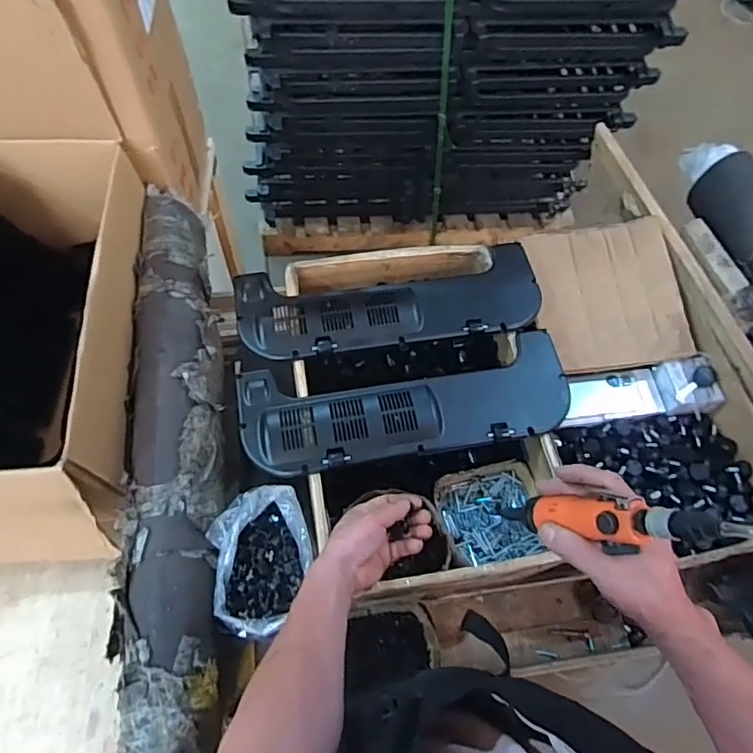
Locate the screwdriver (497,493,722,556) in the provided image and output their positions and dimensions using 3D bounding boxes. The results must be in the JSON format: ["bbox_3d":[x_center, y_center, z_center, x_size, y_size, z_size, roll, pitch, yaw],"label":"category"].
[{"bbox_3d":[0.204,0.132,0.501,0.046,0.210,0.041,47,69,-7],"label":"screwdriver"}]

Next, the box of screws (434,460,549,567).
[{"bbox_3d":[0.177,0.212,0.876,0.149,0.047,0.146,-10,65,-8],"label":"box of screws"}]

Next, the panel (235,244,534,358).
[{"bbox_3d":[0.026,-0.123,0.894,0.477,0.031,0.166,-9,65,-7],"label":"panel"}]

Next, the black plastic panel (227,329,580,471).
[{"bbox_3d":[0.048,0.036,0.814,0.477,0.021,0.158,-9,65,-7],"label":"black plastic panel"}]

